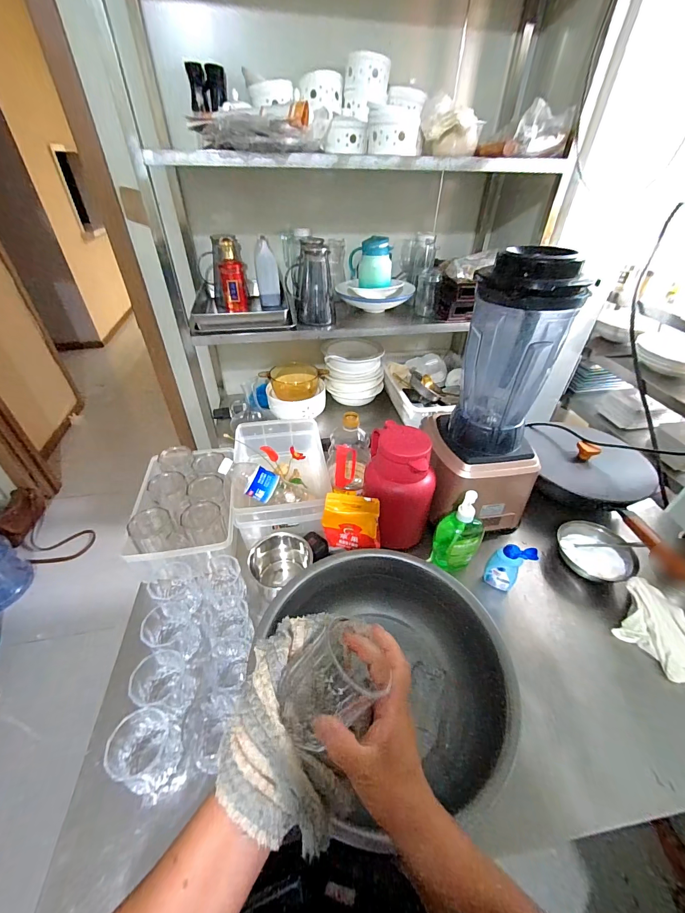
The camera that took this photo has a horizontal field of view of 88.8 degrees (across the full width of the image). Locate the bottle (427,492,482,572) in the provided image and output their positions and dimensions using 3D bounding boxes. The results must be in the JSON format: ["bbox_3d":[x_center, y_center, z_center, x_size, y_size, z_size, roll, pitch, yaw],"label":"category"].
[{"bbox_3d":[0.220,0.155,0.671,0.082,0.205,0.047,22,44,23],"label":"bottle"}]

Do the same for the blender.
[{"bbox_3d":[0.289,-0.086,0.651,0.197,0.489,0.188,-1,40,-3],"label":"blender"}]

